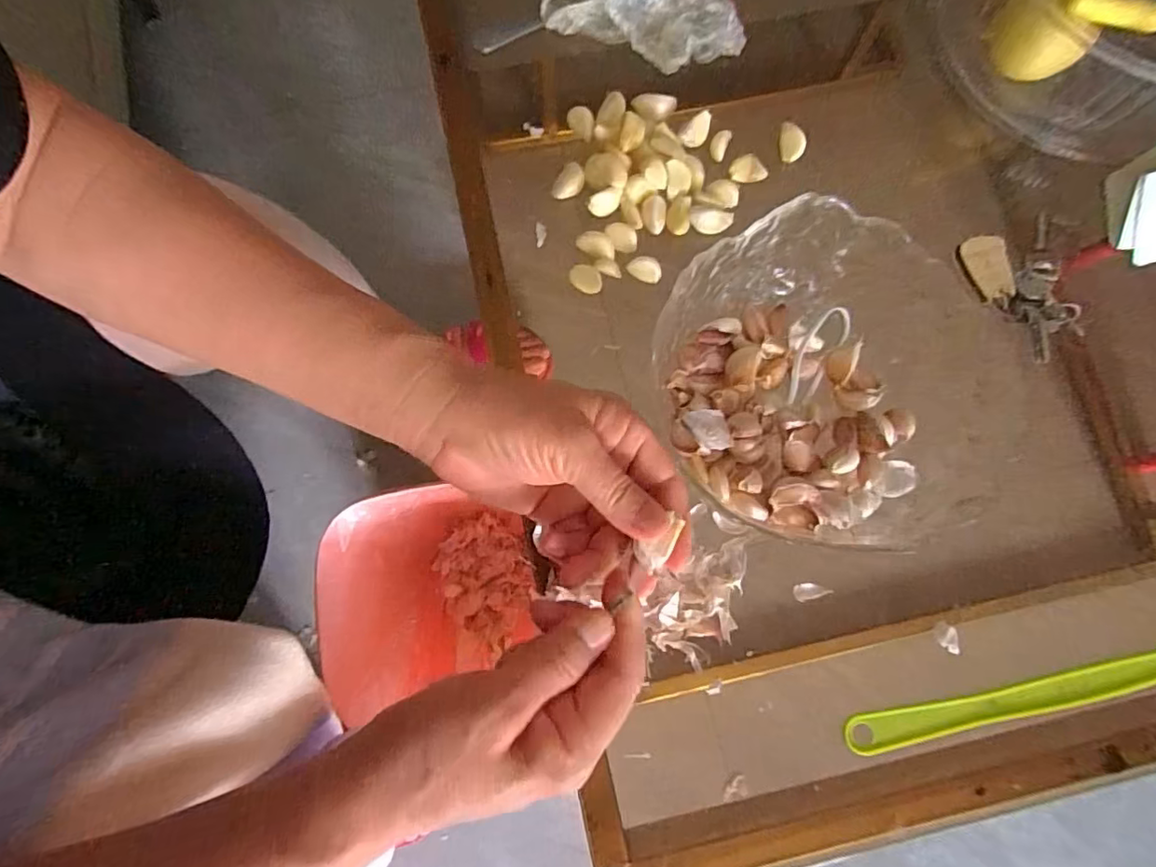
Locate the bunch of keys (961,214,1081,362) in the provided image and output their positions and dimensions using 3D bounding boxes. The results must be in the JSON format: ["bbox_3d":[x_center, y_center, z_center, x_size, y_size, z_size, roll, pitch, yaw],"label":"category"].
[{"bbox_3d":[0.310,-0.098,0.386,0.067,0.012,0.091,-17,79,-4],"label":"bunch of keys"}]

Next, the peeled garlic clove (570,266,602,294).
[{"bbox_3d":[0.006,-0.107,0.387,0.024,0.007,0.017,42,81,8],"label":"peeled garlic clove"}]

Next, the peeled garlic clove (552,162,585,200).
[{"bbox_3d":[-0.007,-0.178,0.399,0.015,0.011,0.026,36,81,7],"label":"peeled garlic clove"}]

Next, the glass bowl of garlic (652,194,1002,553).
[{"bbox_3d":[0.145,-0.022,0.332,0.172,0.067,0.199,-34,81,-7],"label":"glass bowl of garlic"}]

